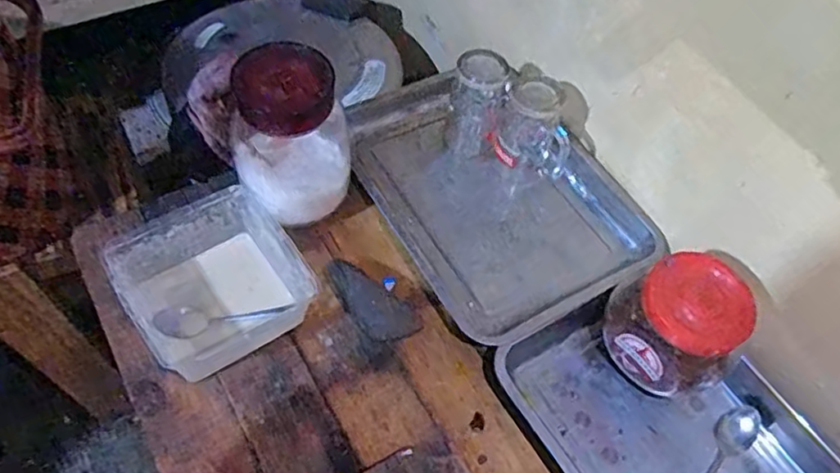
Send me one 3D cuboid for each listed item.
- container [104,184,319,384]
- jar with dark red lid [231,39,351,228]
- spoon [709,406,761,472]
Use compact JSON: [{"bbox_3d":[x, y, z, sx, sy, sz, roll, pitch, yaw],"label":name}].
[{"bbox_3d":[-0.219,0.047,0.677,0.170,0.075,0.152,-29,64,-21],"label":"container"},{"bbox_3d":[-0.144,-0.111,0.706,0.119,0.203,0.109,2,57,-3],"label":"jar with dark red lid"},{"bbox_3d":[0.299,0.234,0.632,0.035,0.029,0.146,36,61,18],"label":"spoon"}]

